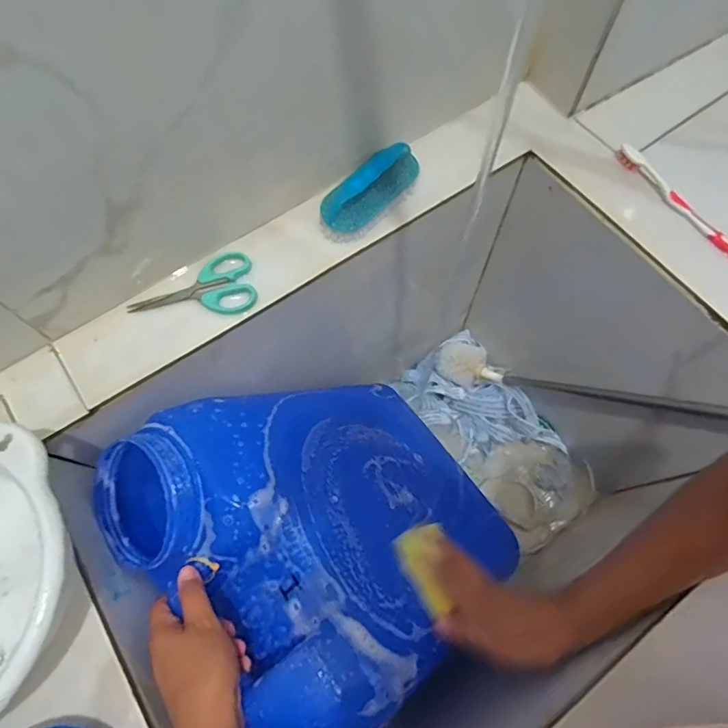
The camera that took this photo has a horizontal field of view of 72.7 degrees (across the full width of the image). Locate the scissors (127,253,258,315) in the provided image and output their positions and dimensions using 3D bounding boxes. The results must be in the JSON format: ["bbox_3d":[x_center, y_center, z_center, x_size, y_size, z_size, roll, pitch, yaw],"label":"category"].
[{"bbox_3d":[-0.167,-0.069,0.483,0.119,0.011,0.061,-16,69,-5],"label":"scissors"}]

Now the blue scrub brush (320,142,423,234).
[{"bbox_3d":[0.009,-0.175,0.502,0.113,0.035,0.041,-39,73,-14],"label":"blue scrub brush"}]

